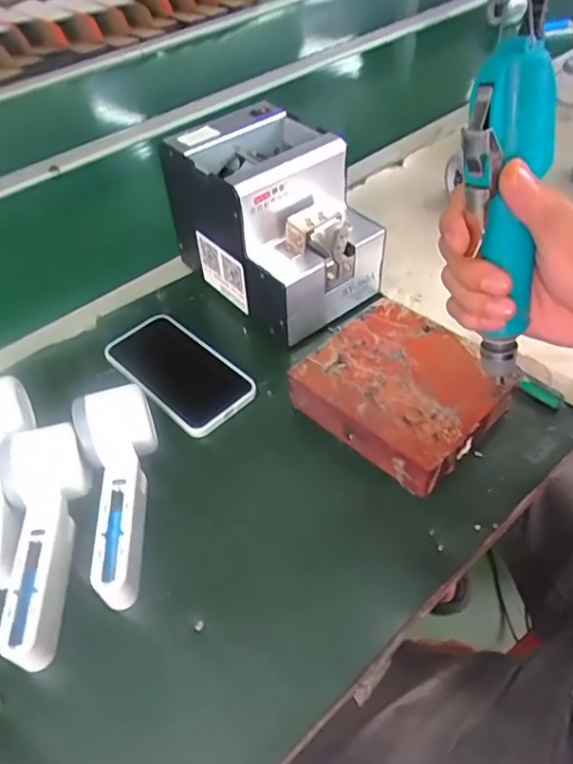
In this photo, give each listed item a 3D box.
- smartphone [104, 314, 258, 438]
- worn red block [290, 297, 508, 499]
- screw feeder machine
[{"bbox_3d":[-0.099,-0.013,0.518,0.079,0.015,0.145,-36,54,-25],"label":"smartphone"},{"bbox_3d":[0.097,0.003,0.475,0.149,0.035,0.132,34,58,30],"label":"worn red block"},{"bbox_3d":[-0.010,-0.157,0.551,0.128,0.143,0.170,-33,53,-24],"label":"screw feeder machine"}]

